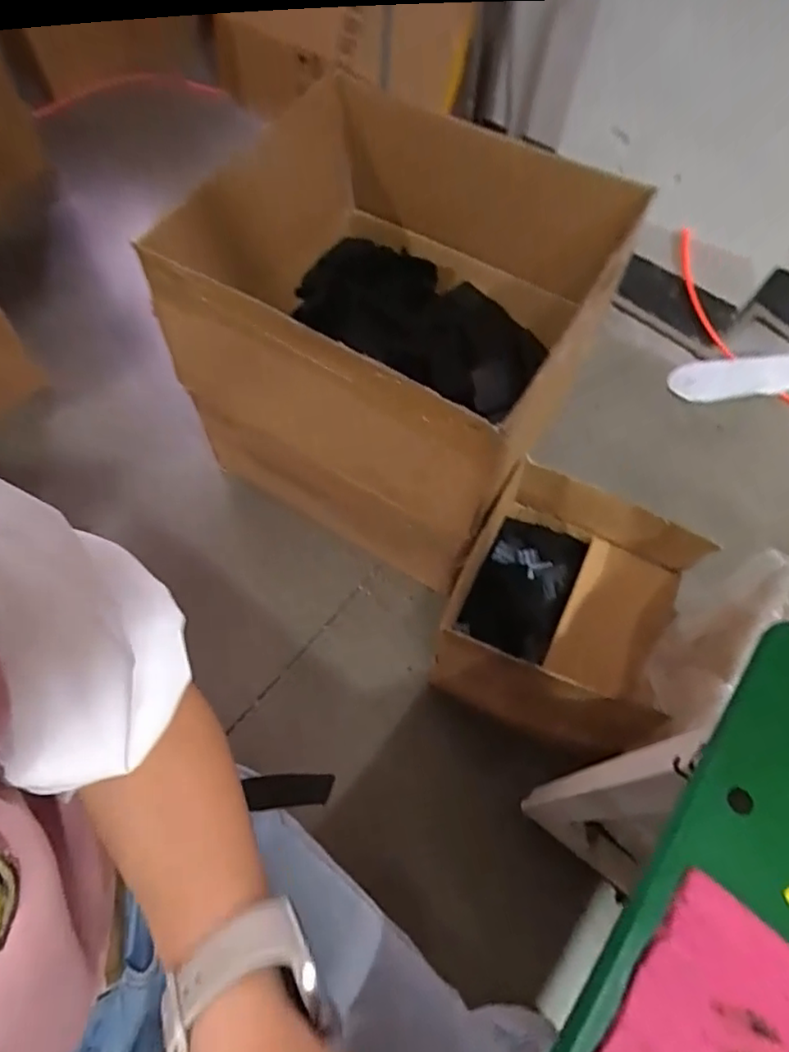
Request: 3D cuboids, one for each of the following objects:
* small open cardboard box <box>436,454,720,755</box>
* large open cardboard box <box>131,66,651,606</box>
[{"bbox_3d":[0.251,0.150,1.025,0.304,0.305,0.330,26,65,11],"label":"small open cardboard box"},{"bbox_3d":[0.031,-0.338,1.104,0.555,0.520,0.625,26,65,11],"label":"large open cardboard box"}]

